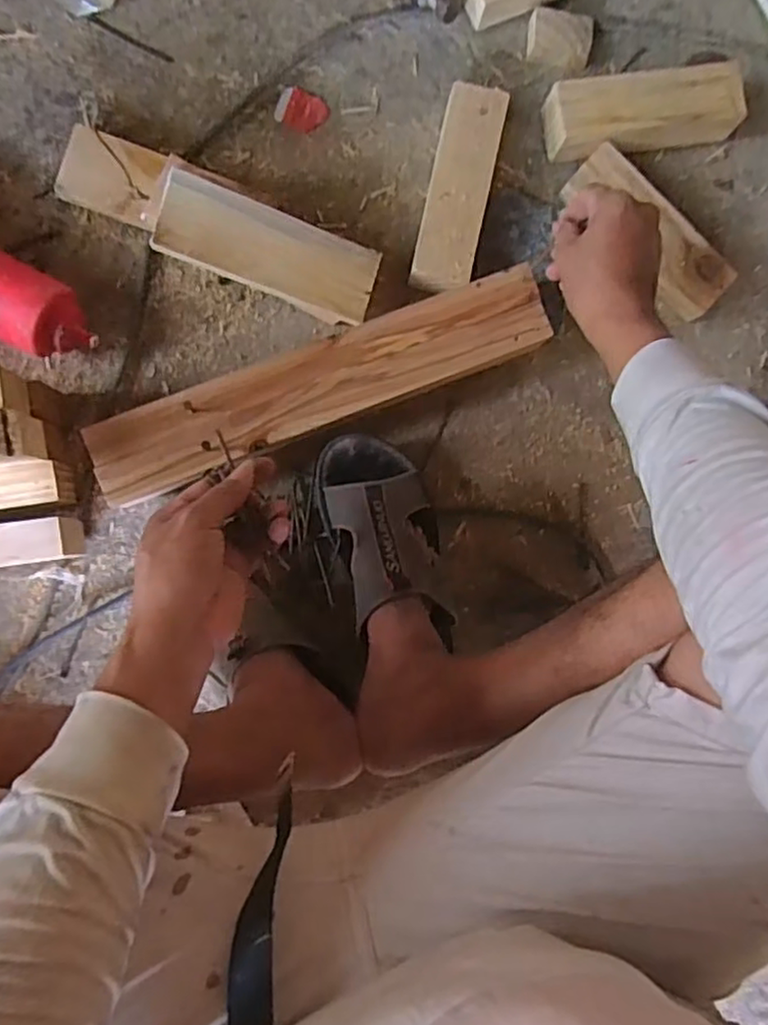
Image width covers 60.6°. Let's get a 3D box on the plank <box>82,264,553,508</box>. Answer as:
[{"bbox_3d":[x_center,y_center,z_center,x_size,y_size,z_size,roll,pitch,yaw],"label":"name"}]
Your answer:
[{"bbox_3d":[-0.052,-0.121,0.600,0.429,0.020,0.076,-22,91,-6],"label":"plank"}]

